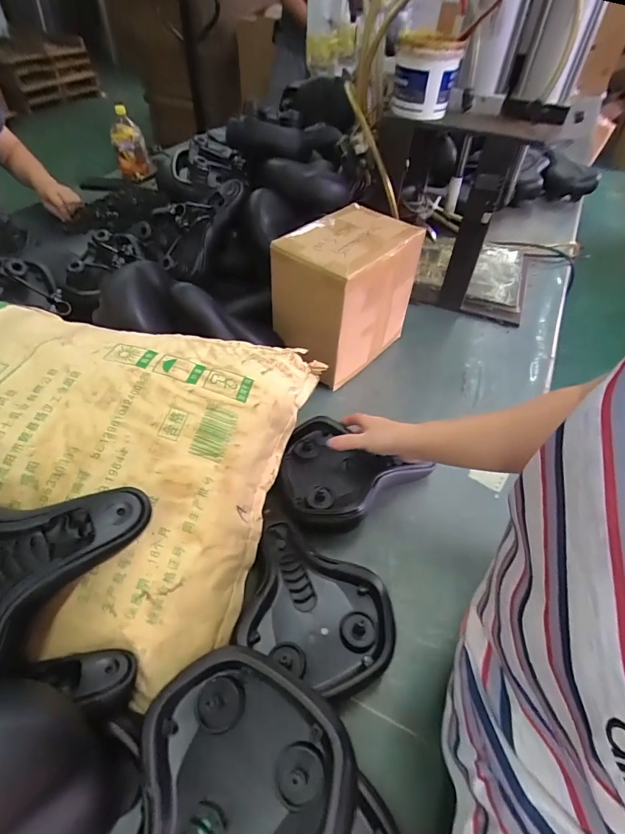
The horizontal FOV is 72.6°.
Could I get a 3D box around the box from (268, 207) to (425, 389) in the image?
[{"bbox_3d":[0.063,-0.230,0.804,0.182,0.228,0.240,33,55,24],"label":"box"}]

